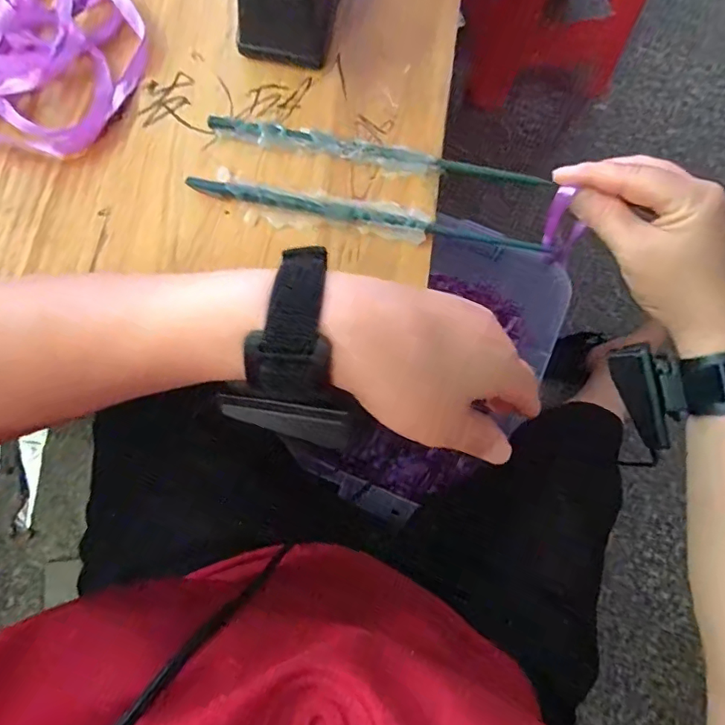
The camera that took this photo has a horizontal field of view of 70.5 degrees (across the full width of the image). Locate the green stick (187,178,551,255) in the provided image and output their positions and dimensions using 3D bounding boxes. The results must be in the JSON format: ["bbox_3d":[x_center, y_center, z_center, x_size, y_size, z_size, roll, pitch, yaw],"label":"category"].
[{"bbox_3d":[0.005,-0.094,0.322,0.226,0.008,0.008,10,74,-1],"label":"green stick"}]

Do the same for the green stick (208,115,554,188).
[{"bbox_3d":[0.012,-0.140,0.339,0.224,0.005,0.012,10,74,-3],"label":"green stick"}]

